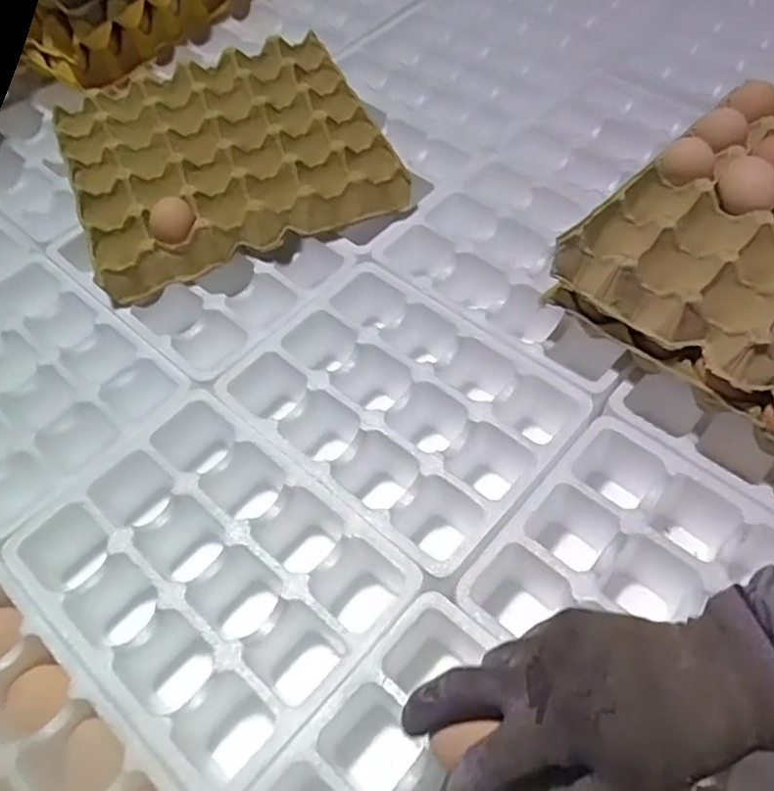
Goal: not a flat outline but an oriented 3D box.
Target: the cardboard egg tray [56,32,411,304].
[{"bbox_3d":[-0.161,-0.242,0.674,0.293,0.052,0.283,-21,57,-10],"label":"cardboard egg tray"}]

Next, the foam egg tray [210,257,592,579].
[{"bbox_3d":[0.008,0.014,0.552,0.249,0.075,0.186,35,65,24],"label":"foam egg tray"}]

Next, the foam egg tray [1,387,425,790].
[{"bbox_3d":[-0.122,0.130,0.485,0.245,0.074,0.185,35,65,24],"label":"foam egg tray"}]

